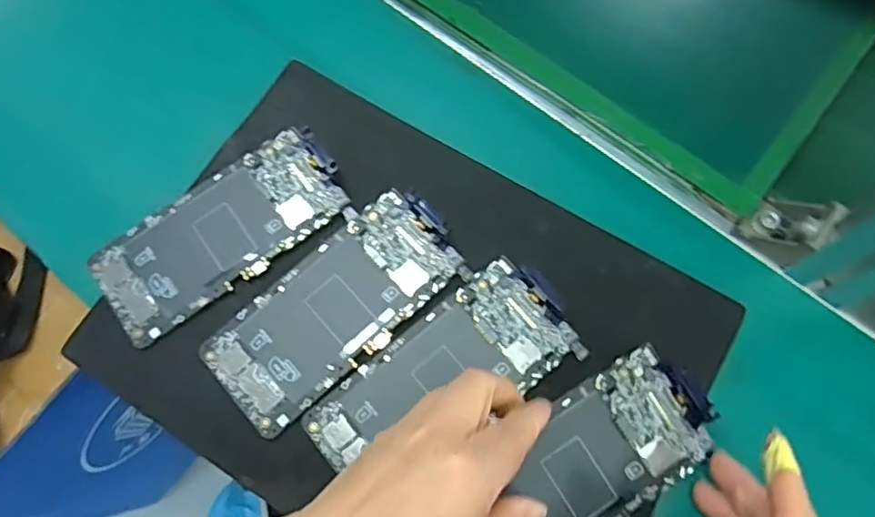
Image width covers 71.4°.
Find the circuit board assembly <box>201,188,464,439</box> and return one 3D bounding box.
[{"bbox_3d":[-0.063,0.027,0.373,0.165,0.009,0.075,-43,76,-13],"label":"circuit board assembly"}]

